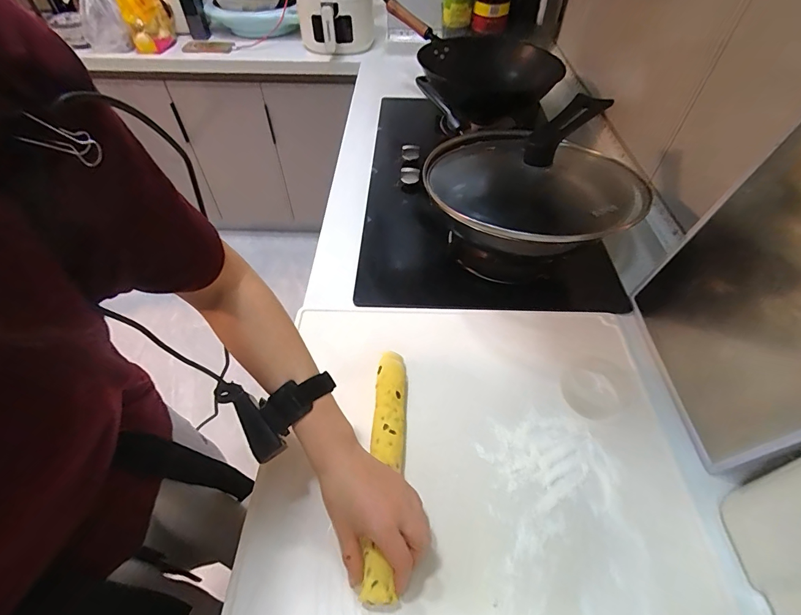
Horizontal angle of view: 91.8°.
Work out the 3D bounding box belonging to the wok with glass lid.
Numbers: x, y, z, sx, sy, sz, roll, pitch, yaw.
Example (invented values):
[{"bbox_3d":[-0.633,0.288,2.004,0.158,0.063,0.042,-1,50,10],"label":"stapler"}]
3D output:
[{"bbox_3d":[0.203,-0.203,0.627,0.325,0.150,0.360,-1,51,-1],"label":"wok with glass lid"}]

